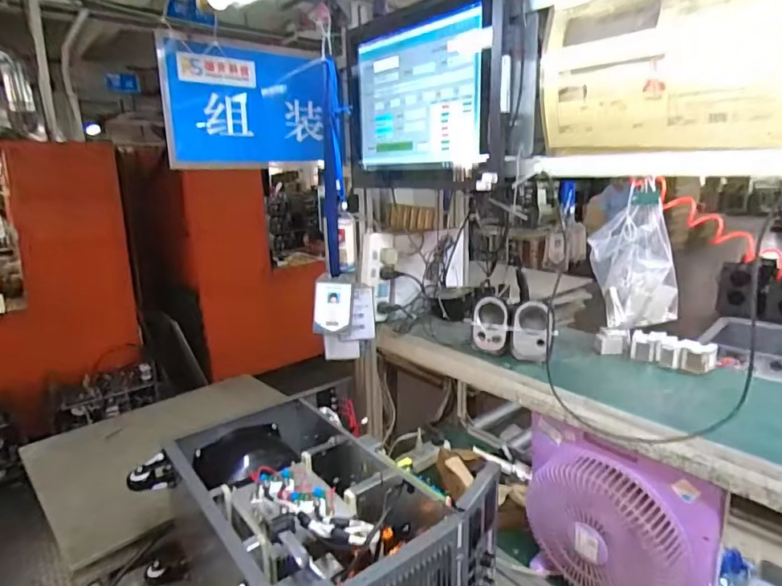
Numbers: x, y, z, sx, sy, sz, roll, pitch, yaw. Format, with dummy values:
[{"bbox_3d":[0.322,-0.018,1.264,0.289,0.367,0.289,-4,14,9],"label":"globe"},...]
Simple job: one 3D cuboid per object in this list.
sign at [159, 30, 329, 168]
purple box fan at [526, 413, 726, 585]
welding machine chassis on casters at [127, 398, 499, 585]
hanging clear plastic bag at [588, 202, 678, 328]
[{"bbox_3d":[-0.271,-0.361,0.947,0.322,0.215,0.024,-13,23,-38],"label":"sign"},{"bbox_3d":[0.367,0.401,0.828,0.099,0.309,0.312,-12,18,-35],"label":"purple box fan"},{"bbox_3d":[-0.150,0.428,0.858,0.469,0.265,0.578,-14,19,-40],"label":"welding machine chassis on casters"},{"bbox_3d":[0.511,-0.056,1.022,0.178,0.238,0.131,6,16,28],"label":"hanging clear plastic bag"}]

